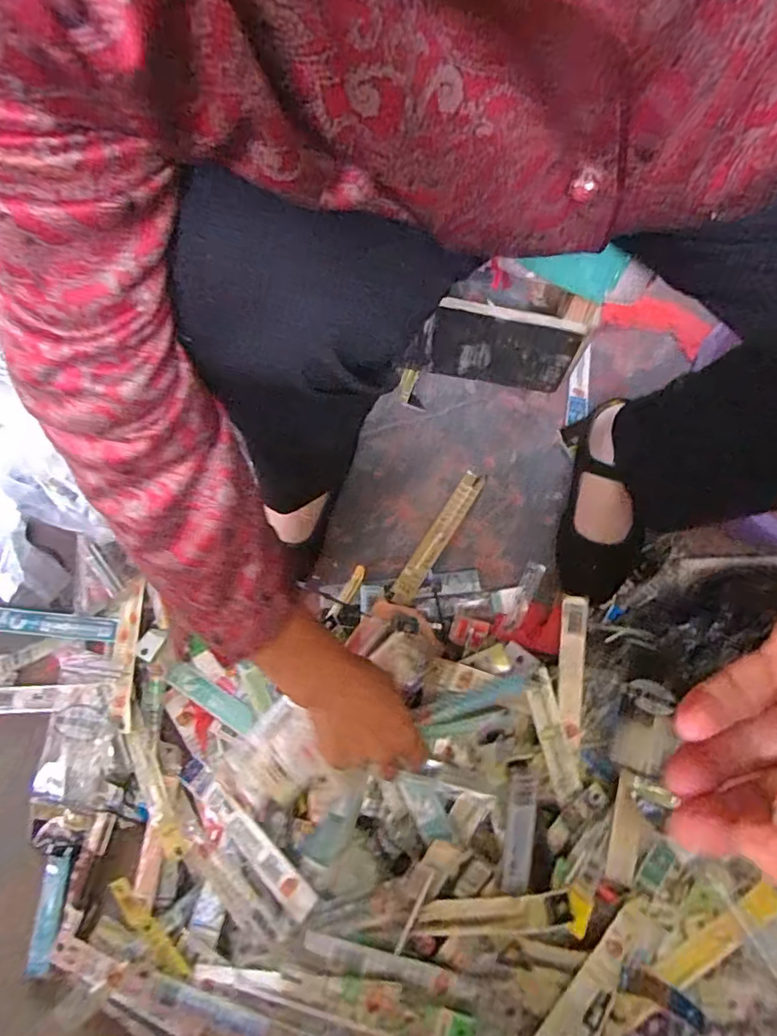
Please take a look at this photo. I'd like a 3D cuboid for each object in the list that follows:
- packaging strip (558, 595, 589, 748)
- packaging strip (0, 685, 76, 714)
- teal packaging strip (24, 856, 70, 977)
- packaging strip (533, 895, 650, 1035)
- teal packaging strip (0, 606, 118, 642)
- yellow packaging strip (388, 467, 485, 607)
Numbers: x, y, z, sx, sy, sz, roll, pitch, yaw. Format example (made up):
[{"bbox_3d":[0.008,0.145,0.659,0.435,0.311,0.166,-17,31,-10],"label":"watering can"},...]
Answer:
[{"bbox_3d":[0.172,0.140,0.500,0.024,0.007,0.132,7,81,0],"label":"packaging strip"},{"bbox_3d":[-0.369,0.181,0.532,0.107,0.010,0.025,-2,71,-1],"label":"packaging strip"},{"bbox_3d":[-0.310,0.362,0.484,0.025,0.012,0.092,0,71,0],"label":"teal packaging strip"},{"bbox_3d":[0.161,0.390,0.436,0.174,0.009,0.035,-45,99,-12],"label":"packaging strip"},{"bbox_3d":[-0.363,0.110,0.557,0.155,0.004,0.025,5,71,2],"label":"teal packaging strip"},{"bbox_3d":[0.056,0.020,0.594,0.026,0.006,0.174,31,74,10],"label":"yellow packaging strip"}]

